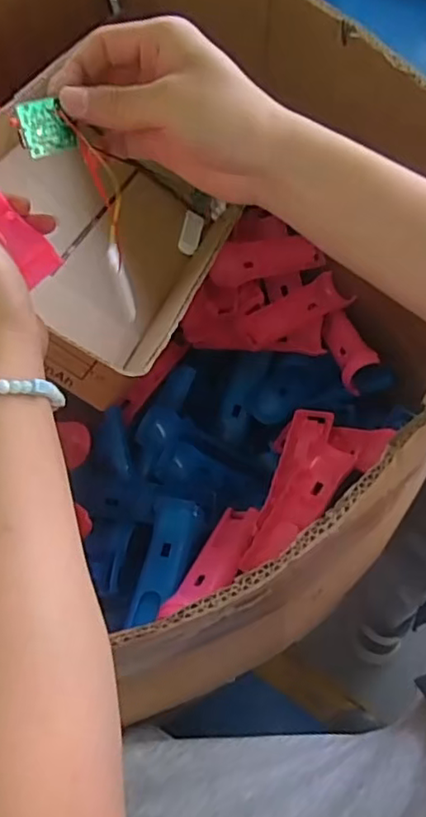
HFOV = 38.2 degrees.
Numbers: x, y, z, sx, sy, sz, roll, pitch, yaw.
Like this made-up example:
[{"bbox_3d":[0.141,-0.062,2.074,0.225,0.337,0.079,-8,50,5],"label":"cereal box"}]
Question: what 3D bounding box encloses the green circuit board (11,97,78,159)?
[{"bbox_3d":[-0.088,-0.147,0.322,0.030,0.026,0.005,-31,31,-32],"label":"green circuit board"}]

